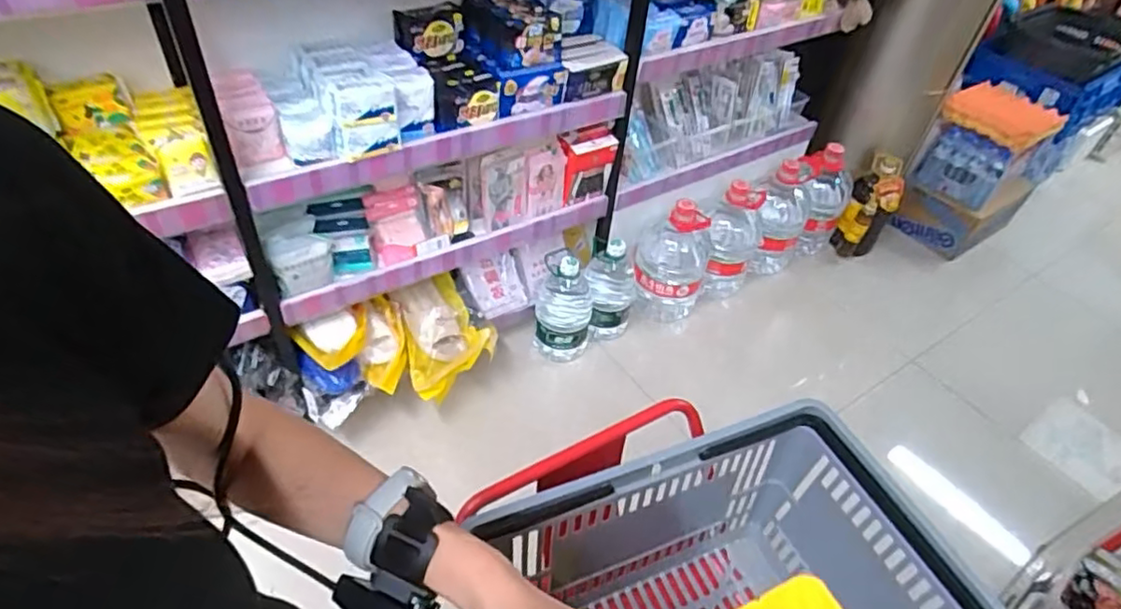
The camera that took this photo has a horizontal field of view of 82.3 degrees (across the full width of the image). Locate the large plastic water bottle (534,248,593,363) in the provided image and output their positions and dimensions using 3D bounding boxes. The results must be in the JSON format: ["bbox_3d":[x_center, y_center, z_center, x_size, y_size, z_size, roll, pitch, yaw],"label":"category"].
[{"bbox_3d":[0.008,0.006,1.827,0.163,0.309,0.180,7,44,0],"label":"large plastic water bottle"}]

